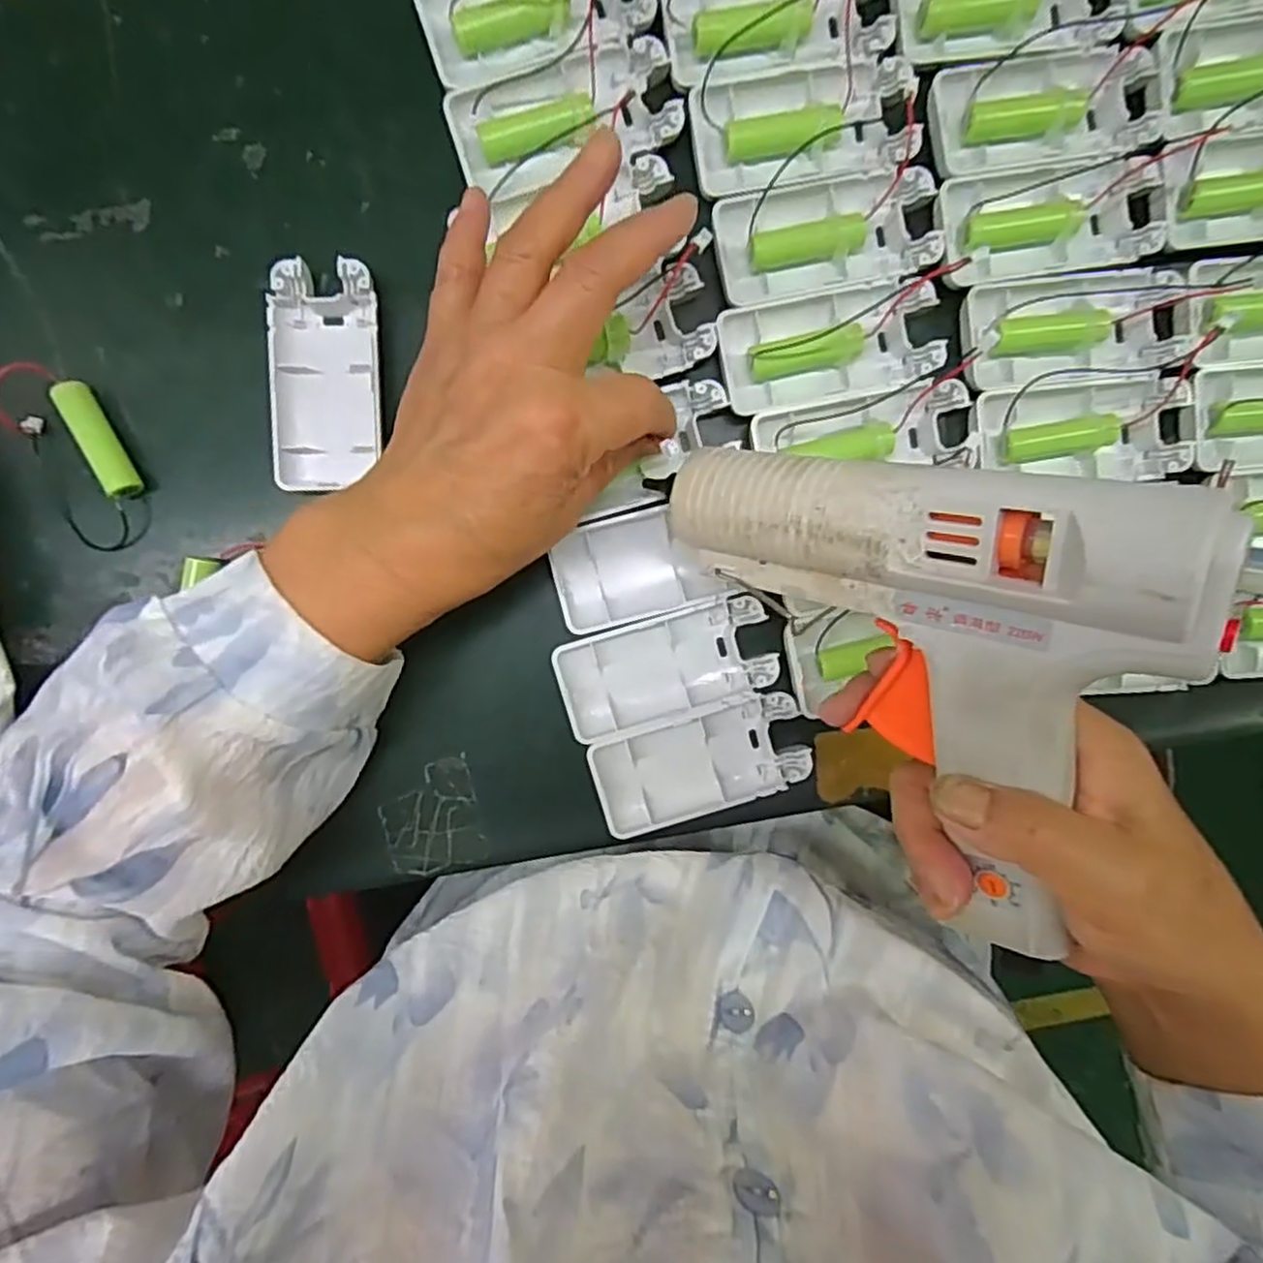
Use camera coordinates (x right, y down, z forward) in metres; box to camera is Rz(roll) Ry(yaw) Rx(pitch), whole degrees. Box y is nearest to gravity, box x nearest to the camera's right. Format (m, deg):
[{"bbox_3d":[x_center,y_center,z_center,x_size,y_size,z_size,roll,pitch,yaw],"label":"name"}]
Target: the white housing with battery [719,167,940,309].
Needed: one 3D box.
[{"bbox_3d":[0.083,-0.169,0.313,0.091,0.014,0.045,-10,94,-2],"label":"white housing with battery"}]

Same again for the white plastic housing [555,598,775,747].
[{"bbox_3d":[0.015,0.016,0.325,0.093,0.015,0.044,-17,95,-1],"label":"white plastic housing"}]

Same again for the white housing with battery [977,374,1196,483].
[{"bbox_3d":[0.198,-0.088,0.320,0.092,0.018,0.042,-3,94,-2],"label":"white housing with battery"}]

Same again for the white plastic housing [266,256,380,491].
[{"bbox_3d":[-0.130,-0.109,0.311,0.044,0.012,0.092,-1,94,-2],"label":"white plastic housing"}]

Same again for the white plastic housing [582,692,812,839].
[{"bbox_3d":[0.031,0.059,0.329,0.094,0.017,0.043,-16,94,-1],"label":"white plastic housing"}]

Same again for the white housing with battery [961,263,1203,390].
[{"bbox_3d":[0.194,-0.131,0.315,0.100,0.019,0.044,-7,94,-2],"label":"white housing with battery"}]

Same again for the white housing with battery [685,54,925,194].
[{"bbox_3d":[0.073,-0.214,0.308,0.092,0.013,0.045,-7,94,-2],"label":"white housing with battery"}]

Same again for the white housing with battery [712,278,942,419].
[{"bbox_3d":[0.085,-0.124,0.315,0.091,0.017,0.044,-12,94,-1],"label":"white housing with battery"}]

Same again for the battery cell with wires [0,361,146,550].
[{"bbox_3d":[-0.238,-0.074,0.306,0.037,0.023,0.077,-23,95,-1],"label":"battery cell with wires"}]

